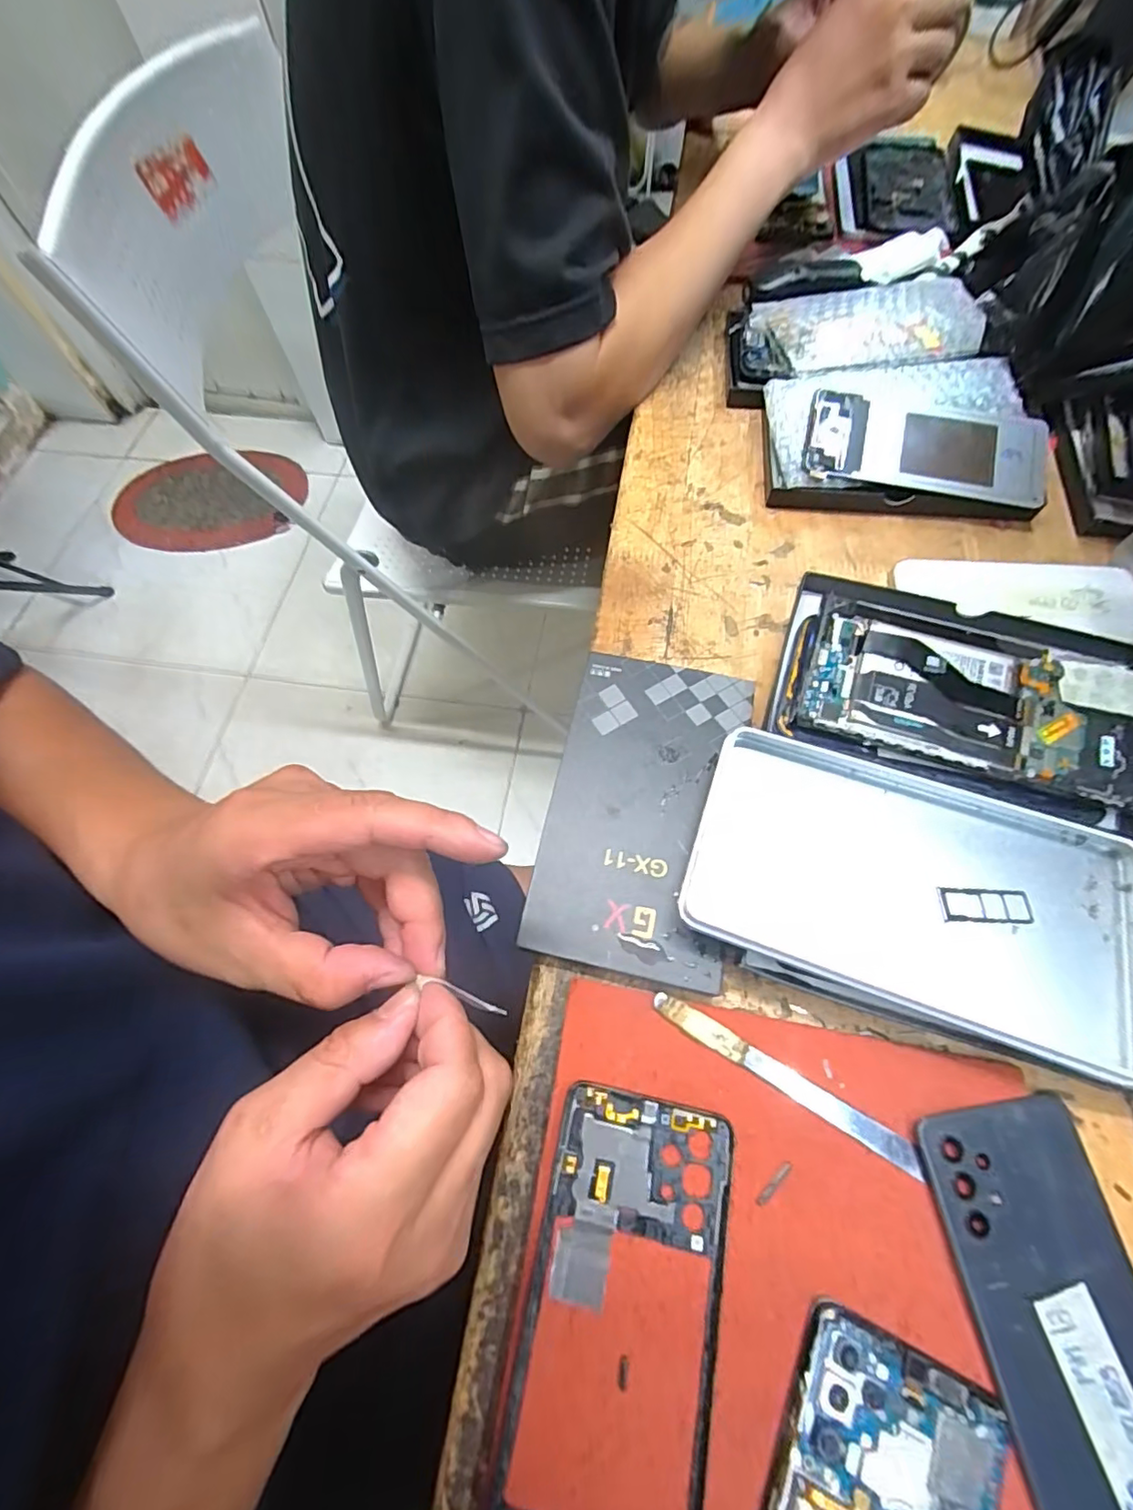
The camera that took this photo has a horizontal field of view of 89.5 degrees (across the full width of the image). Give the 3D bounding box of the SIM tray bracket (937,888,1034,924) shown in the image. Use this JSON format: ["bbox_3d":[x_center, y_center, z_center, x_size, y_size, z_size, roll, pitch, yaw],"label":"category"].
[{"bbox_3d":[0.182,0.065,0.247,0.038,0.004,0.015,1,66,3],"label":"SIM tray bracket"}]

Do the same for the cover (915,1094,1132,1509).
[{"bbox_3d":[0.190,0.220,0.215,0.069,0.010,0.151,-8,66,-1],"label":"cover"}]

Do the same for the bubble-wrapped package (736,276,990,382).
[{"bbox_3d":[0.215,-0.309,0.415,0.168,0.016,0.085,-8,66,-1],"label":"bubble-wrapped package"}]

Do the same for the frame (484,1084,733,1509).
[{"bbox_3d":[0.020,0.220,0.219,0.072,0.005,0.157,11,67,8],"label":"frame"}]

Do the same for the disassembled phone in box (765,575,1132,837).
[{"bbox_3d":[0.197,-0.027,0.296,0.168,0.042,0.092,17,68,10],"label":"disassembled phone in box"}]

